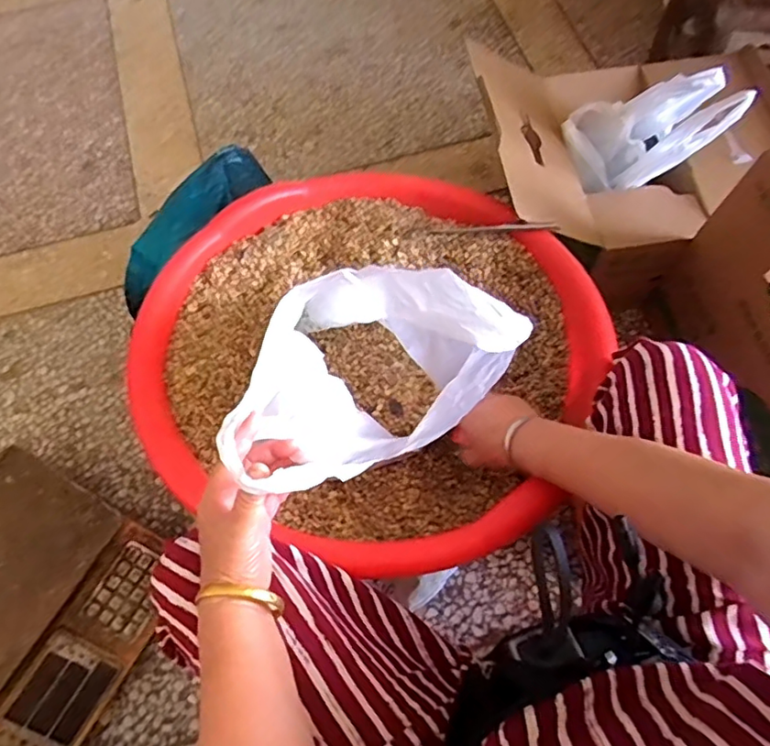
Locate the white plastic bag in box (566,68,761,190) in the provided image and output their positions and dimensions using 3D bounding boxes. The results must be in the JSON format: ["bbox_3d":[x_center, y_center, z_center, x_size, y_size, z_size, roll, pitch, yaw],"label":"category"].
[{"bbox_3d":[0.423,-0.385,0.897,0.139,0.277,0.112,45,69,-23],"label":"white plastic bag in box"}]

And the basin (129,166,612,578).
[{"bbox_3d":[-0.016,-0.056,0.723,0.530,0.145,0.525,0,65,0],"label":"basin"}]

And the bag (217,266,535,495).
[{"bbox_3d":[-0.016,0.004,0.553,0.249,0.222,0.156,-36,71,-14],"label":"bag"}]

